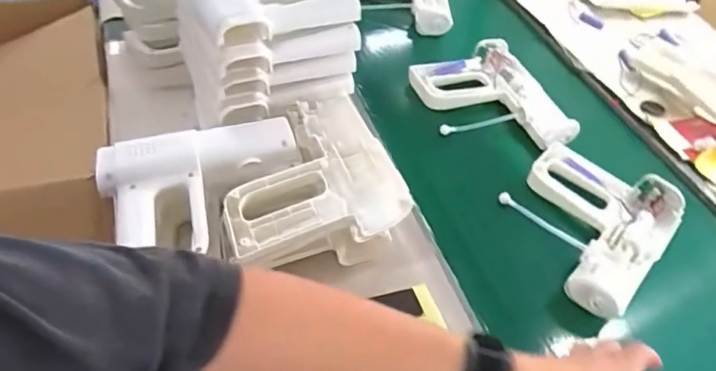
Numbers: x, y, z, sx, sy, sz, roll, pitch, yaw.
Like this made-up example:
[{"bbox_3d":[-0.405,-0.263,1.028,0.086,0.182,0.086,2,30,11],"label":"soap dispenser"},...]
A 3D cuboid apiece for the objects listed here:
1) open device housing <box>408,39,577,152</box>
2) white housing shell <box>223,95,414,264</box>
[{"bbox_3d":[0.200,-0.131,0.769,0.187,0.040,0.221,-13,52,-18],"label":"open device housing"},{"bbox_3d":[-0.062,-0.016,0.570,0.184,0.043,0.201,-12,52,-17],"label":"white housing shell"}]

